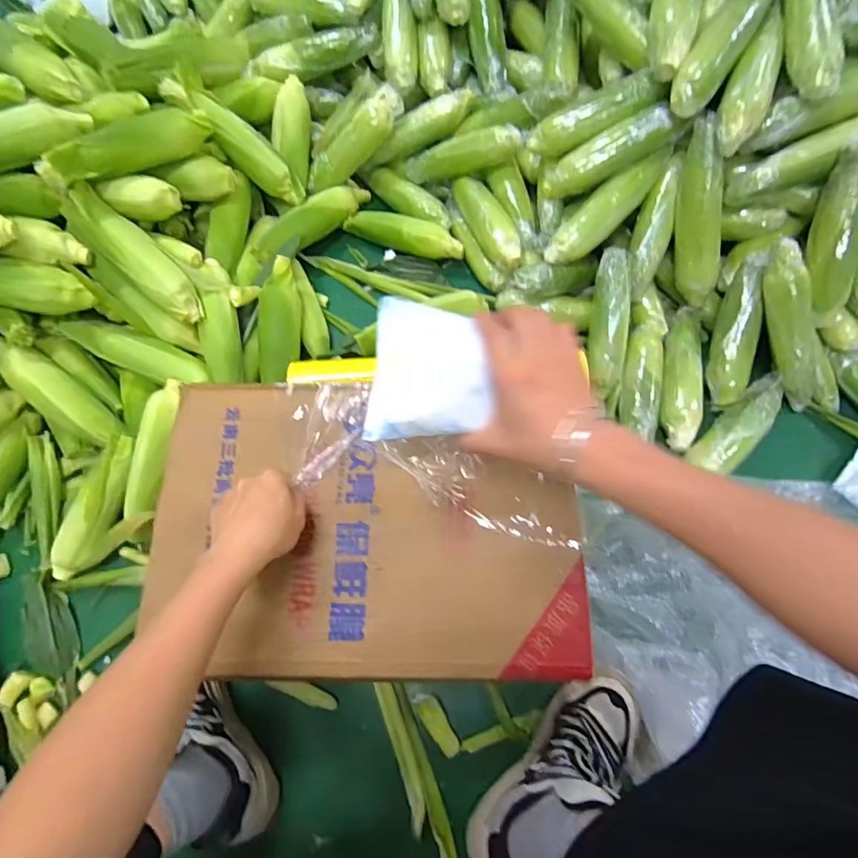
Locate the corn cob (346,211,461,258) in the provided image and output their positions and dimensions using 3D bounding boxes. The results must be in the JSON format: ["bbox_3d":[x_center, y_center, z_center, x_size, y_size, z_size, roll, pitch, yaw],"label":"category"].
[{"bbox_3d":[-0.042,-0.332,0.828,0.210,0.044,0.058,27,73,12],"label":"corn cob"}]

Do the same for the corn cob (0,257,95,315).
[{"bbox_3d":[-0.547,-0.189,0.618,0.217,0.049,0.060,13,70,-9],"label":"corn cob"}]

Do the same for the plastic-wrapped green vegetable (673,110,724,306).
[{"bbox_3d":[0.378,-0.294,0.686,0.050,0.246,0.047,-16,29,-4],"label":"plastic-wrapped green vegetable"}]

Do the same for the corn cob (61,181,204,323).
[{"bbox_3d":[-0.391,-0.230,0.656,0.209,0.048,0.062,44,76,-5],"label":"corn cob"}]

